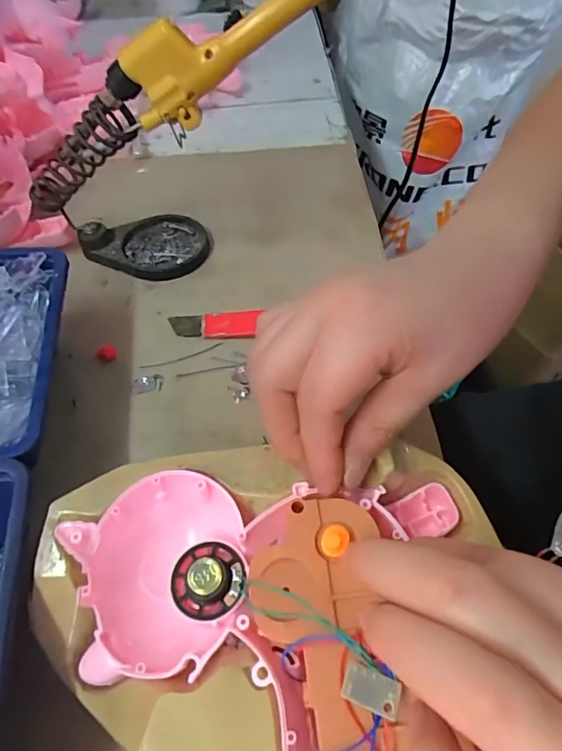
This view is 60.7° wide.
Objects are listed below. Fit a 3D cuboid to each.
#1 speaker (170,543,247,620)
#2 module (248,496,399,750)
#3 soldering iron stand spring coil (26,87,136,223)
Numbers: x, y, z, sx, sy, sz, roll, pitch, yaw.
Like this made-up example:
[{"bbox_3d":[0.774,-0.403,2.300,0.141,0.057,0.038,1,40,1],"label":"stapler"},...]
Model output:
[{"bbox_3d":[-0.028,0.078,0.185,0.027,0.012,0.027,-1,54,2],"label":"speaker"},{"bbox_3d":[0.015,0.082,0.153,0.044,0.017,0.087,-7,50,-8],"label":"module"},{"bbox_3d":[-0.143,-0.141,0.326,0.121,0.027,0.024,-27,45,31],"label":"soldering iron stand spring coil"}]

